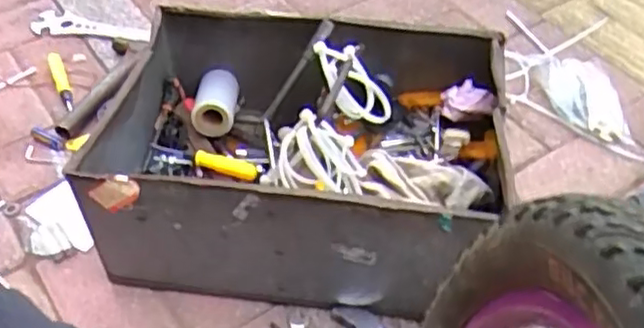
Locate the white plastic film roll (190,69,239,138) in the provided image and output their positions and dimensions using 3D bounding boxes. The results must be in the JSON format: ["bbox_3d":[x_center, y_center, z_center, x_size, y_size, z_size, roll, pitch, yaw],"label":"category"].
[{"bbox_3d":[-0.128,-0.070,0.825,0.051,0.057,0.080,-2,47,2],"label":"white plastic film roll"}]

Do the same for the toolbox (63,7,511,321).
[{"bbox_3d":[-0.018,-0.006,0.748,0.416,0.168,0.292,2,47,5],"label":"toolbox"}]

